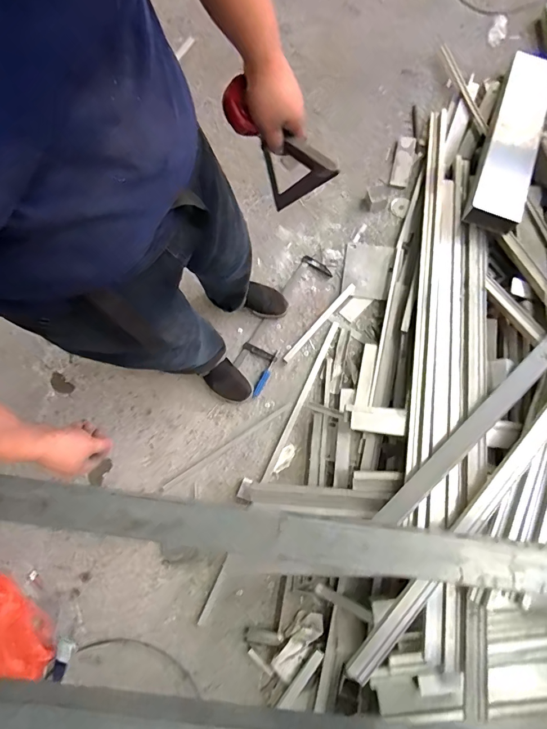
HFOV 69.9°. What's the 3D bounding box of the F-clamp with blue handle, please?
[{"bbox_3d":[0.025,-0.142,1.316,0.130,0.028,0.510,30,81,10],"label":"F-clamp with blue handle"}]

